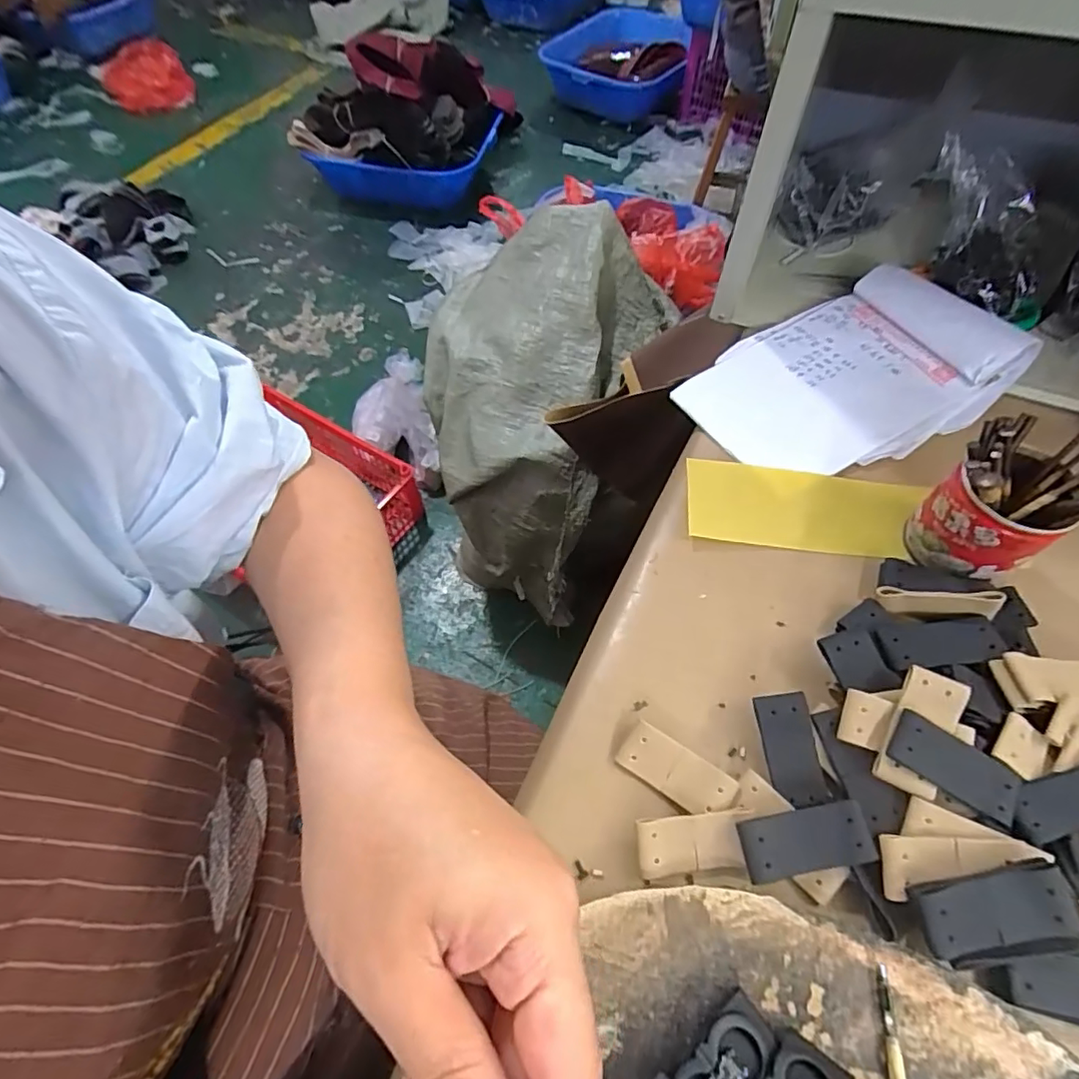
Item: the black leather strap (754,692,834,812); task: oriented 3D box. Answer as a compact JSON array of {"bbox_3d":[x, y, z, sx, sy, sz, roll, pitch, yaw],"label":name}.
[{"bbox_3d":[0.134,0.112,0.300,0.027,0.007,0.057,-13,82,5],"label":"black leather strap"}]

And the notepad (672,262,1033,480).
[{"bbox_3d":[0.240,-0.131,0.444,0.234,0.043,0.141,-23,61,-13],"label":"notepad"}]

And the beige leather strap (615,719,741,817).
[{"bbox_3d":[0.072,0.124,0.302,0.059,0.014,0.025,31,64,19],"label":"beige leather strap"}]

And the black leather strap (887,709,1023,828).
[{"bbox_3d":[0.204,0.111,0.277,0.059,0.004,0.026,32,75,12],"label":"black leather strap"}]

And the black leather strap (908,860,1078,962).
[{"bbox_3d":[0.199,0.163,0.250,0.060,0.013,0.028,-15,75,7],"label":"black leather strap"}]

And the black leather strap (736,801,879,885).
[{"bbox_3d":[0.129,0.146,0.273,0.059,0.005,0.027,-11,67,2],"label":"black leather strap"}]

